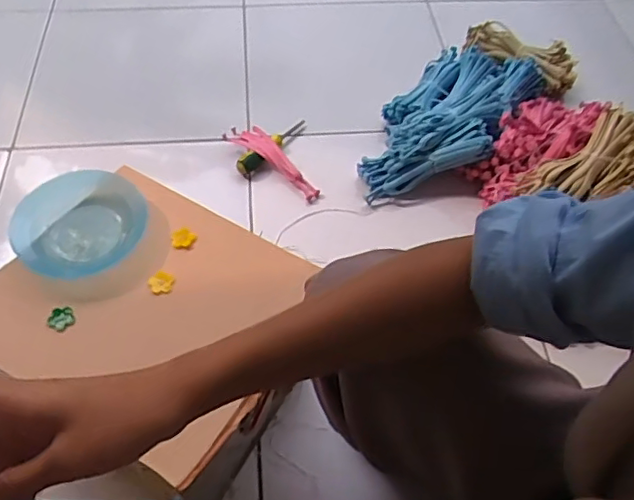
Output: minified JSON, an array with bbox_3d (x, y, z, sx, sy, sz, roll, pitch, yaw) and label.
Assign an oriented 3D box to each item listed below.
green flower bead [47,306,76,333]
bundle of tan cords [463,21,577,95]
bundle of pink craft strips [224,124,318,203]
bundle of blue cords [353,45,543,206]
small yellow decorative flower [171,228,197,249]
[{"bbox_3d":[-0.237,0.064,0.548,0.023,0.004,0.023,2,79,-8],"label":"green flower bead"},{"bbox_3d":[0.376,-0.365,1.102,0.218,0.051,0.084,28,59,16],"label":"bundle of tan cords"},{"bbox_3d":[-0.067,-0.151,0.976,0.195,0.022,0.052,36,61,20],"label":"bundle of pink craft strips"},{"bbox_3d":[0.221,-0.222,0.998,0.193,0.108,0.381,31,60,18],"label":"bundle of blue cords"},{"bbox_3d":[-0.136,-0.012,0.608,0.025,0.006,0.020,-3,56,-4],"label":"small yellow decorative flower"}]

